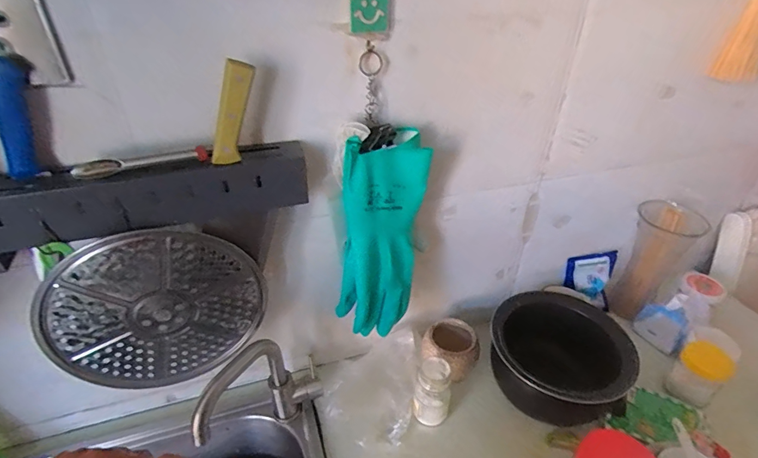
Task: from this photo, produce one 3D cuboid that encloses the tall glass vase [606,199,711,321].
[{"bbox_3d":[0.564,0.068,0.879,0.110,0.236,0.105,29,44,34],"label":"tall glass vase"}]

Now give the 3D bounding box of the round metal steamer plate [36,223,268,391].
[{"bbox_3d":[-0.291,0.109,0.566,0.260,0.260,0.017,-13,37,-19],"label":"round metal steamer plate"}]

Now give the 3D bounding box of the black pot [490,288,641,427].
[{"bbox_3d":[0.317,0.224,0.752,0.223,0.126,0.178,19,39,24],"label":"black pot"}]

